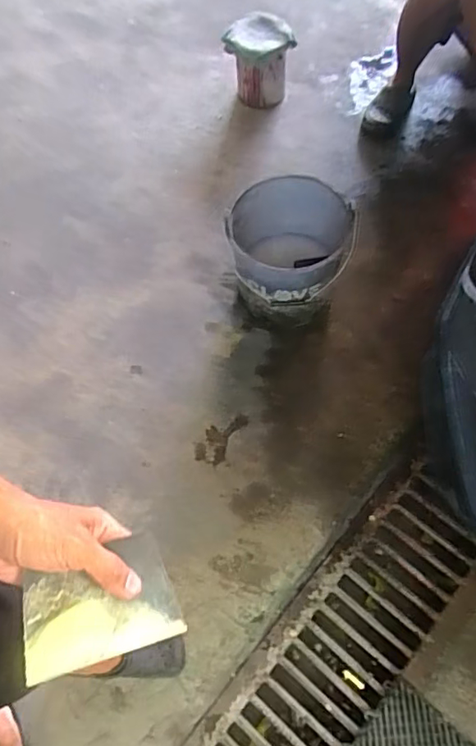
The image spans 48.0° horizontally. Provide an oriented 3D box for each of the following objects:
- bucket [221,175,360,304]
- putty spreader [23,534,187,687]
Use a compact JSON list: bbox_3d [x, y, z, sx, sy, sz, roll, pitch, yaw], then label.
[{"bbox_3d":[0.131,-0.312,1.380,0.290,0.305,0.277,-2,65,3],"label":"bucket"},{"bbox_3d":[-0.110,0.188,0.430,0.118,0.005,0.082,-13,81,-20],"label":"putty spreader"}]

